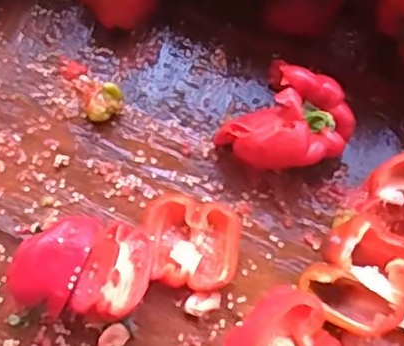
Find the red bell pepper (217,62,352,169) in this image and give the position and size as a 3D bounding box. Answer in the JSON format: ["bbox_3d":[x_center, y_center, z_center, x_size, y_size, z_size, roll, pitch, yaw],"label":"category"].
[{"bbox_3d":[0.077,-0.041,0.598,0.104,0.074,0.112,41,73,14],"label":"red bell pepper"}]

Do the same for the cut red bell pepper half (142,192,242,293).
[{"bbox_3d":[-0.010,0.064,0.572,0.085,0.031,0.077,9,68,3],"label":"cut red bell pepper half"}]

